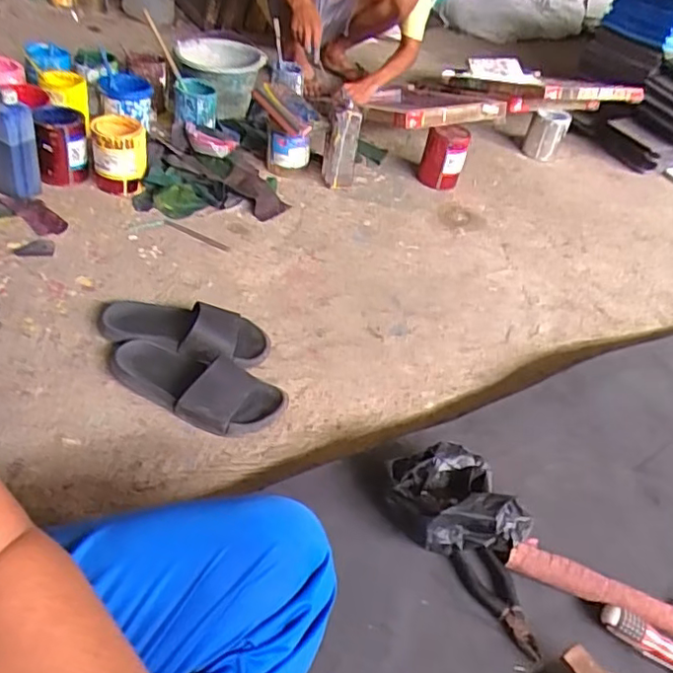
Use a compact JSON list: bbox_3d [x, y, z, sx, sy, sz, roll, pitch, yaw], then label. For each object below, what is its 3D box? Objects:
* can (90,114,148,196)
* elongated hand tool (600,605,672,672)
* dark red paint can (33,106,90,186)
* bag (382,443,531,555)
[{"bbox_3d":[-0.443,-0.366,1.264,0.109,0.132,0.119,3,45,-3],"label":"can"},{"bbox_3d":[0.417,0.391,0.729,0.211,0.024,0.036,28,49,20],"label":"elongated hand tool"},{"bbox_3d":[-0.547,-0.377,1.229,0.101,0.133,0.079,-9,46,-22],"label":"dark red paint can"},{"bbox_3d":[0.156,0.213,0.813,0.176,0.108,0.124,8,42,-1],"label":"bag"}]

